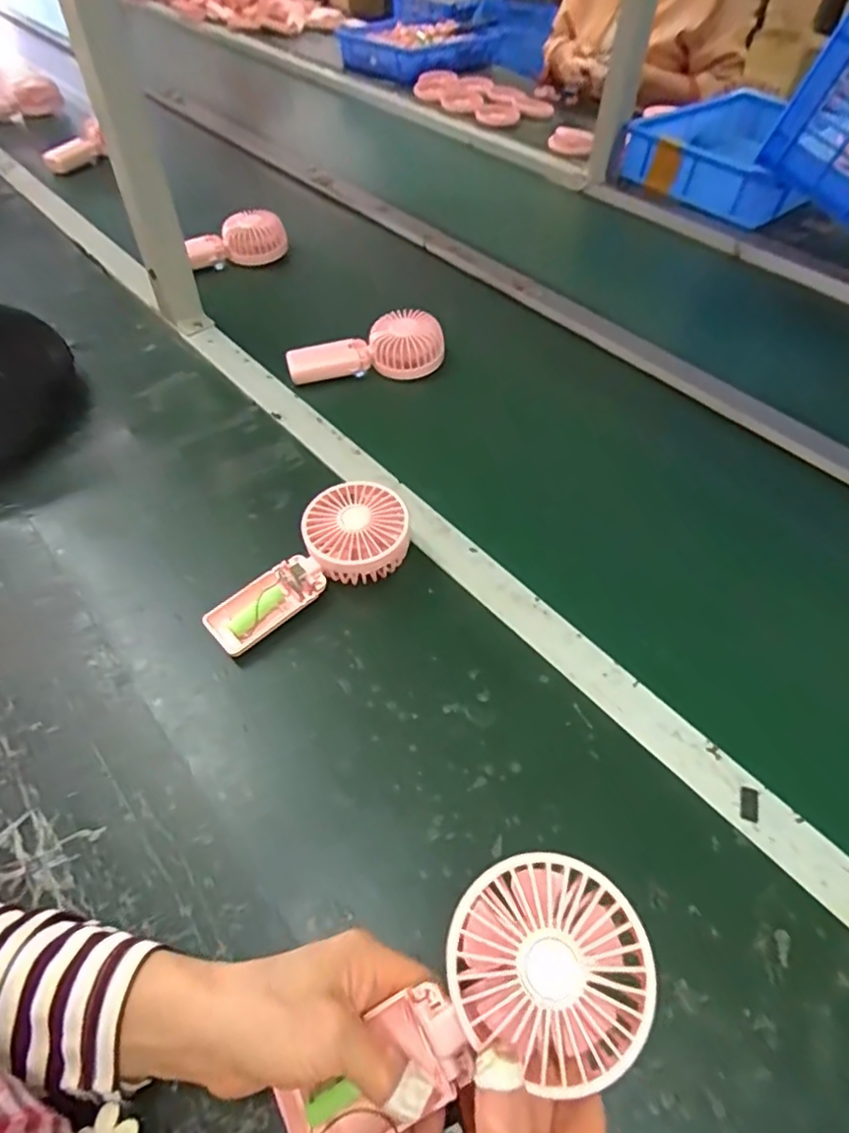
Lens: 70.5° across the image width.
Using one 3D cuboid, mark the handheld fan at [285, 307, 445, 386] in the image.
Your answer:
[{"bbox_3d":[-0.068,-0.253,0.697,0.175,0.047,0.070,-17,54,-15],"label":"handheld fan"}]

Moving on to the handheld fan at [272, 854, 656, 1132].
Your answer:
[{"bbox_3d":[0.015,0.209,0.270,0.184,0.037,0.085,-37,58,3],"label":"handheld fan"}]

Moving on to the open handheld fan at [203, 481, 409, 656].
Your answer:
[{"bbox_3d":[-0.096,0.000,0.502,0.185,0.041,0.084,-38,61,-13],"label":"open handheld fan"}]

